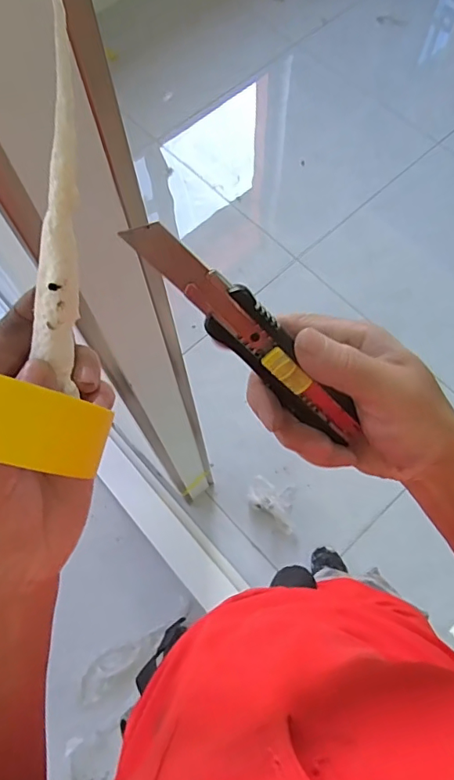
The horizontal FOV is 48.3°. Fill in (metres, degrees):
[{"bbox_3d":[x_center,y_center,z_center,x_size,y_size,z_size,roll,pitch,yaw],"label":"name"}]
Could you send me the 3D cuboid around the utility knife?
[{"bbox_3d":[0.020,-0.025,0.274,0.175,0.019,0.024,41,70,-28],"label":"utility knife"}]

